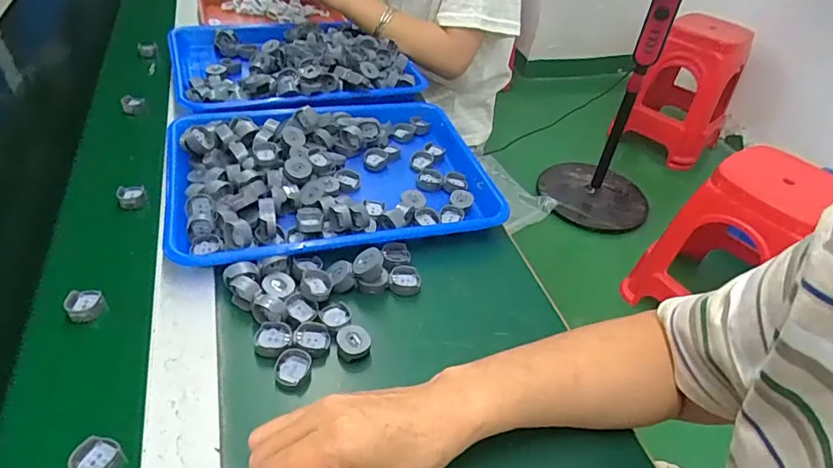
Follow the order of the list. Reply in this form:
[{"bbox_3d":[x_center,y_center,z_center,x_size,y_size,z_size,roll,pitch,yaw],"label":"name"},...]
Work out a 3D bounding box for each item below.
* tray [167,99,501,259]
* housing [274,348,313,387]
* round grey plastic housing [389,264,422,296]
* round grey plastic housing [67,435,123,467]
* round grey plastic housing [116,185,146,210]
[{"bbox_3d":[-0.092,-0.074,0.562,0.330,0.044,0.251,-7,43,-16],"label":"tray"},{"bbox_3d":[-0.096,0.105,0.393,0.026,0.014,0.027,4,41,-4],"label":"housing"},{"bbox_3d":[-0.010,0.043,0.472,0.029,0.012,0.029,4,41,-4],"label":"round grey plastic housing"},{"bbox_3d":[-0.213,0.152,0.340,0.028,0.014,0.031,-29,53,-34],"label":"round grey plastic housing"},{"bbox_3d":[-0.298,-0.040,0.534,0.026,0.013,0.025,-13,45,-22],"label":"round grey plastic housing"}]

